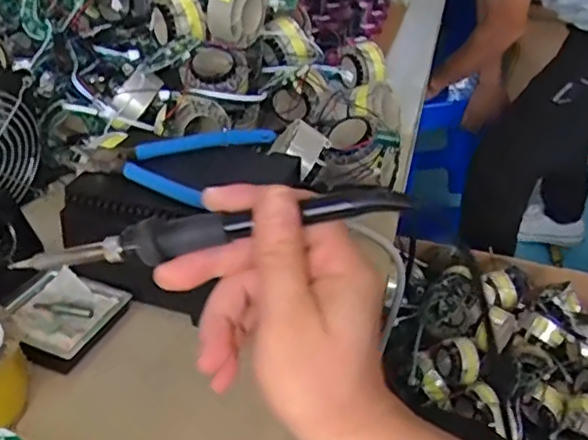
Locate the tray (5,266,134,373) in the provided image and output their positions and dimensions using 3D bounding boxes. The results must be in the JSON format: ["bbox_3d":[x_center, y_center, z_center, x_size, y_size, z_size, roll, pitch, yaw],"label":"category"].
[{"bbox_3d":[-0.155,0.062,0.411,0.068,0.012,0.075,19,37,18],"label":"tray"}]

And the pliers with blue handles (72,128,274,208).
[{"bbox_3d":[-0.087,-0.053,0.451,0.121,0.009,0.103,18,41,17],"label":"pliers with blue handles"}]

